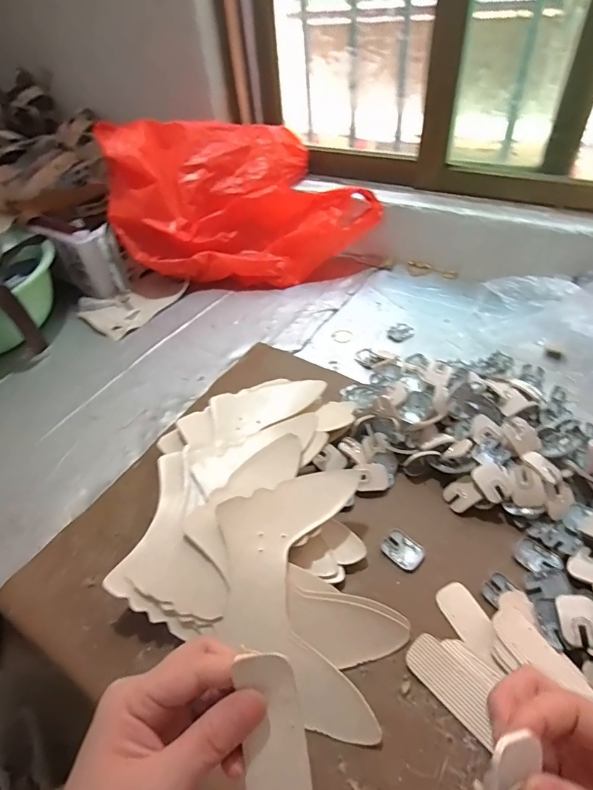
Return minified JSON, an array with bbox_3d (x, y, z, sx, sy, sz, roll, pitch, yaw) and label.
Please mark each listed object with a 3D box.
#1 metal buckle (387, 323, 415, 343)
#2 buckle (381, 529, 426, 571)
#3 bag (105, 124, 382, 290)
[{"bbox_3d":[0.166,-0.101,0.689,0.039,0.010,0.035,-21,46,-15],"label":"metal buckle"},{"bbox_3d":[0.108,0.156,0.434,0.039,0.006,0.030,31,55,32],"label":"buckle"},{"bbox_3d":[-0.102,-0.371,0.813,0.465,0.232,0.248,-11,44,-5],"label":"bag"}]

